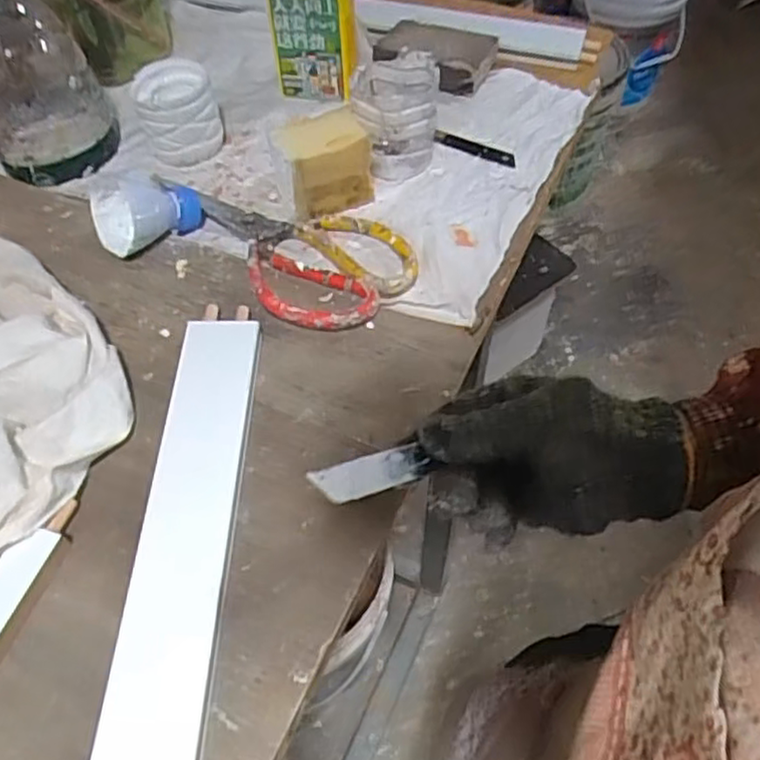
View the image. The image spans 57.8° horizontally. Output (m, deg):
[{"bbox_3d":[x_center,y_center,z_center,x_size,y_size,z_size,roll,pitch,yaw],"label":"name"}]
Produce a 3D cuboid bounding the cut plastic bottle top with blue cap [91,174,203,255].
[{"bbox_3d":[-0.168,-0.121,0.493,0.075,0.049,0.055,-16,57,-11],"label":"cut plastic bottle top with blue cap"}]

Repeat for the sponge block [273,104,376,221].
[{"bbox_3d":[-0.041,-0.161,0.514,0.062,0.062,0.040,-21,58,-14],"label":"sponge block"}]

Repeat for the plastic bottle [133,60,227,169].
[{"bbox_3d":[-0.164,-0.217,0.562,0.062,0.055,0.067,-15,57,-10],"label":"plastic bottle"}]

